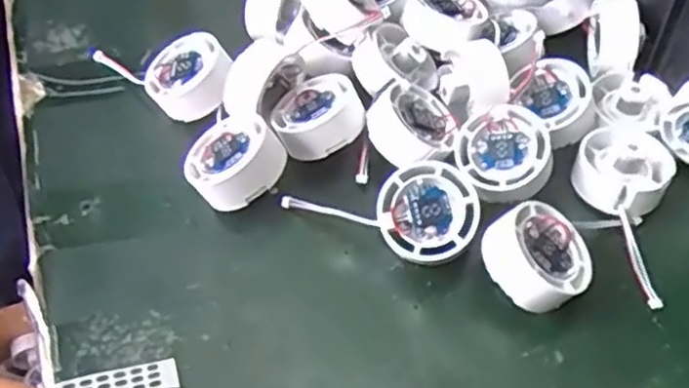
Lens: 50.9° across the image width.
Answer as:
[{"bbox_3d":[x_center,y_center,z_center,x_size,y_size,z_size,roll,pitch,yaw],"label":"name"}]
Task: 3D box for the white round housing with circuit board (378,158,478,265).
[{"bbox_3d":[0.046,0.012,0.397,0.053,0.023,0.053,0,84,2],"label":"white round housing with circuit board"}]

